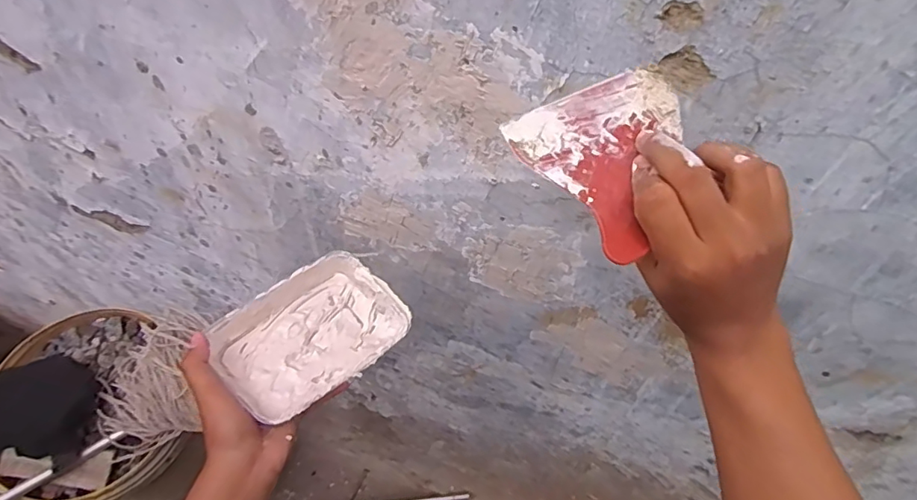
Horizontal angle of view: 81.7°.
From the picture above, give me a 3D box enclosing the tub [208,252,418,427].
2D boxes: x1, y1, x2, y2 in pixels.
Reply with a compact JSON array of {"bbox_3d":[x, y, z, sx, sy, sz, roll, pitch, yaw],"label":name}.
[{"bbox_3d":[-0.138,0.084,0.514,0.165,0.052,0.115,-34,62,-27],"label":"tub"}]

